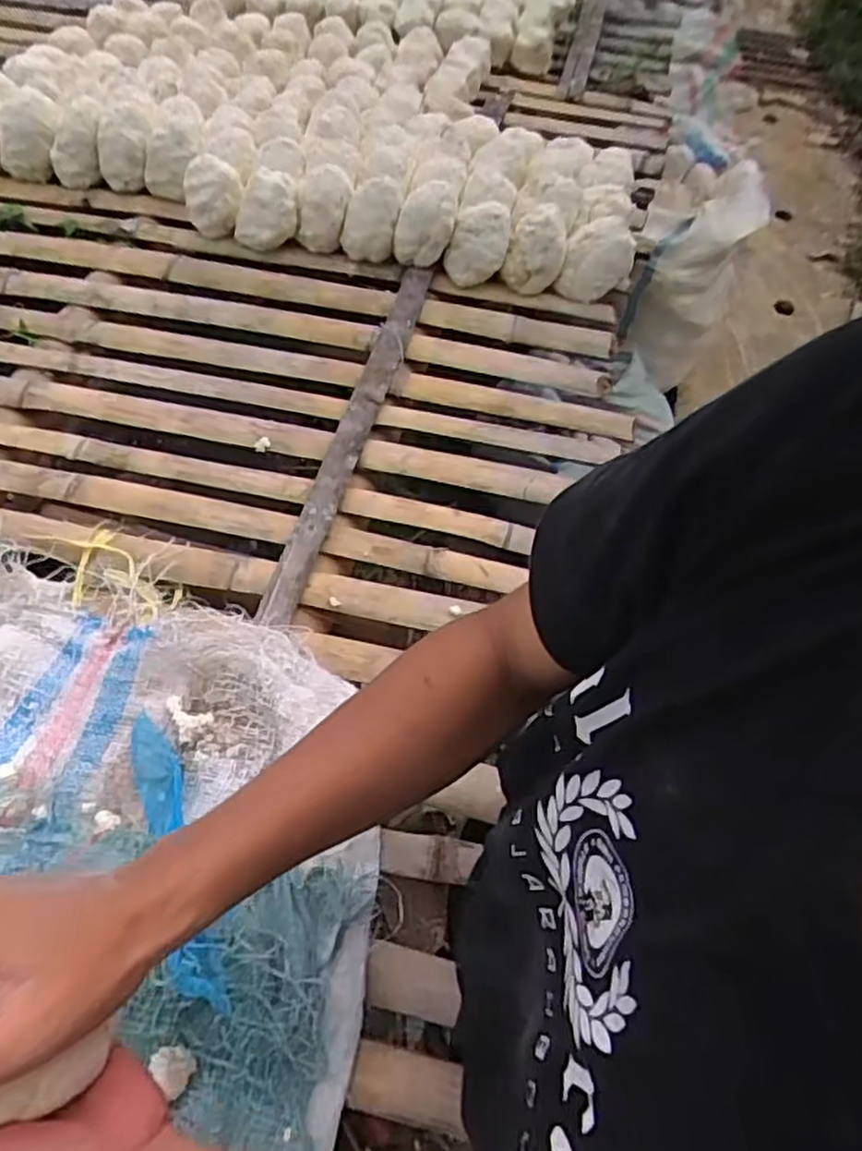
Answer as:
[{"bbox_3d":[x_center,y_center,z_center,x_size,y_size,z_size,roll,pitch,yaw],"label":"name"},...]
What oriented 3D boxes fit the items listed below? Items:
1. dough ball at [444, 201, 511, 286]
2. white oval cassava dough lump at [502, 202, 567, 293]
[{"bbox_3d":[0.060,-0.422,0.929,0.078,0.073,0.068,7,60,3],"label":"dough ball"},{"bbox_3d":[0.134,-0.415,0.928,0.075,0.080,0.072,7,60,3],"label":"white oval cassava dough lump"}]

